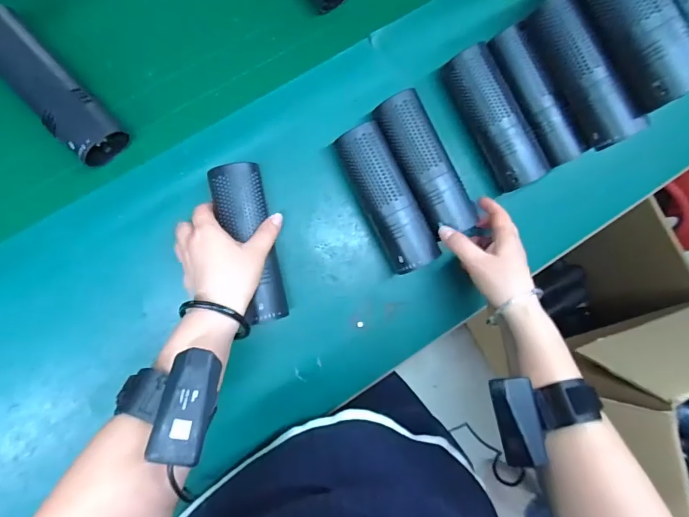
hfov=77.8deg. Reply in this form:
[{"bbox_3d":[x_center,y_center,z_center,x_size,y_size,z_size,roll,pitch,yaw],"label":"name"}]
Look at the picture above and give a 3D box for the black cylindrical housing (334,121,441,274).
[{"bbox_3d":[0.046,-0.065,0.474,0.057,0.056,0.163,-26,93,-7],"label":"black cylindrical housing"}]

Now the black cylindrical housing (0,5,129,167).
[{"bbox_3d":[-0.297,-0.170,0.437,0.048,0.056,0.171,-42,95,-6],"label":"black cylindrical housing"}]

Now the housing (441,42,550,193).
[{"bbox_3d":[0.175,-0.162,0.508,0.051,0.060,0.167,-28,92,-7],"label":"housing"}]

